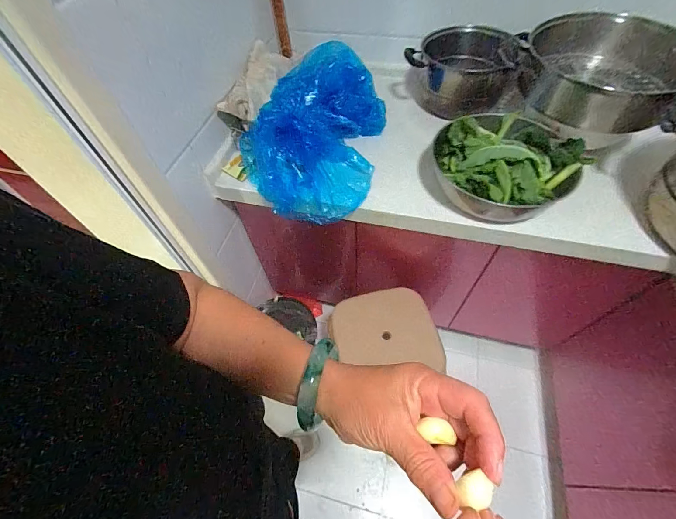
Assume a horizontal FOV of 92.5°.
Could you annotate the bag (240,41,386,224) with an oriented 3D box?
[{"bbox_3d":[-0.063,-0.323,0.826,0.328,0.204,0.421,10,57,10],"label":"bag"}]

